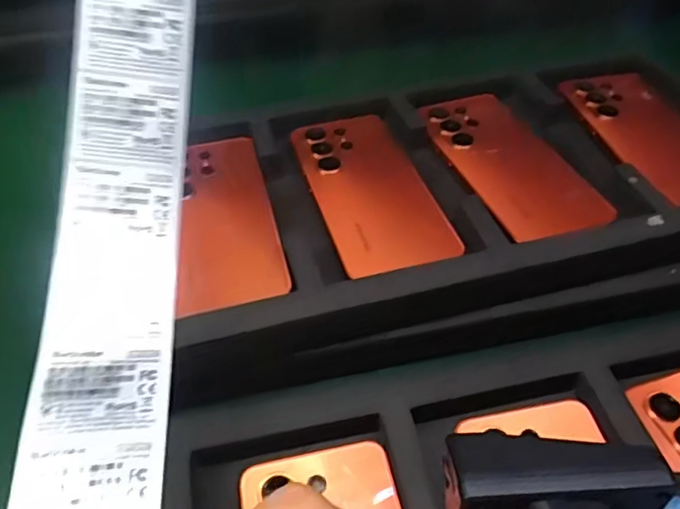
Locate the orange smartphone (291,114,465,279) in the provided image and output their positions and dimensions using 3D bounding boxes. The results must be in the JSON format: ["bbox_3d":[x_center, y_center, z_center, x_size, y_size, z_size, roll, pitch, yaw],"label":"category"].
[{"bbox_3d":[0.020,-0.048,0.407,0.076,0.008,0.162,-13,46,-11],"label":"orange smartphone"}]

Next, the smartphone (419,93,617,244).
[{"bbox_3d":[0.121,-0.072,0.424,0.074,0.005,0.169,-15,47,-13],"label":"smartphone"}]

